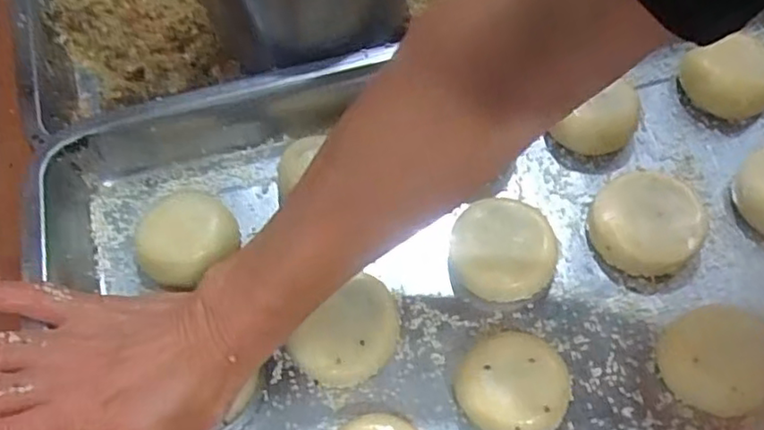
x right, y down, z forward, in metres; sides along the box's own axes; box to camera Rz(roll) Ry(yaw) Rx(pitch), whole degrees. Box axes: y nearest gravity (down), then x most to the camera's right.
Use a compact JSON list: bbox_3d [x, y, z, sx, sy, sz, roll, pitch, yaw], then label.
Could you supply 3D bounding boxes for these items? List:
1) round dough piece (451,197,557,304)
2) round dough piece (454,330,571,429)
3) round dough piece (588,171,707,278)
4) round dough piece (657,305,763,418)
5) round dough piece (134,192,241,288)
[{"bbox_3d":[0.068,0.018,0.362,0.058,0.032,0.052,-2,61,2],"label":"round dough piece"},{"bbox_3d":[0.065,0.086,0.327,0.052,0.026,0.054,-1,61,2],"label":"round dough piece"},{"bbox_3d":[0.150,0.004,0.372,0.057,0.020,0.061,-1,61,2],"label":"round dough piece"},{"bbox_3d":[0.174,0.071,0.330,0.063,0.028,0.052,-30,64,-13],"label":"round dough piece"},{"bbox_3d":[-0.111,0.011,0.374,0.053,0.020,0.056,-1,61,2],"label":"round dough piece"}]

